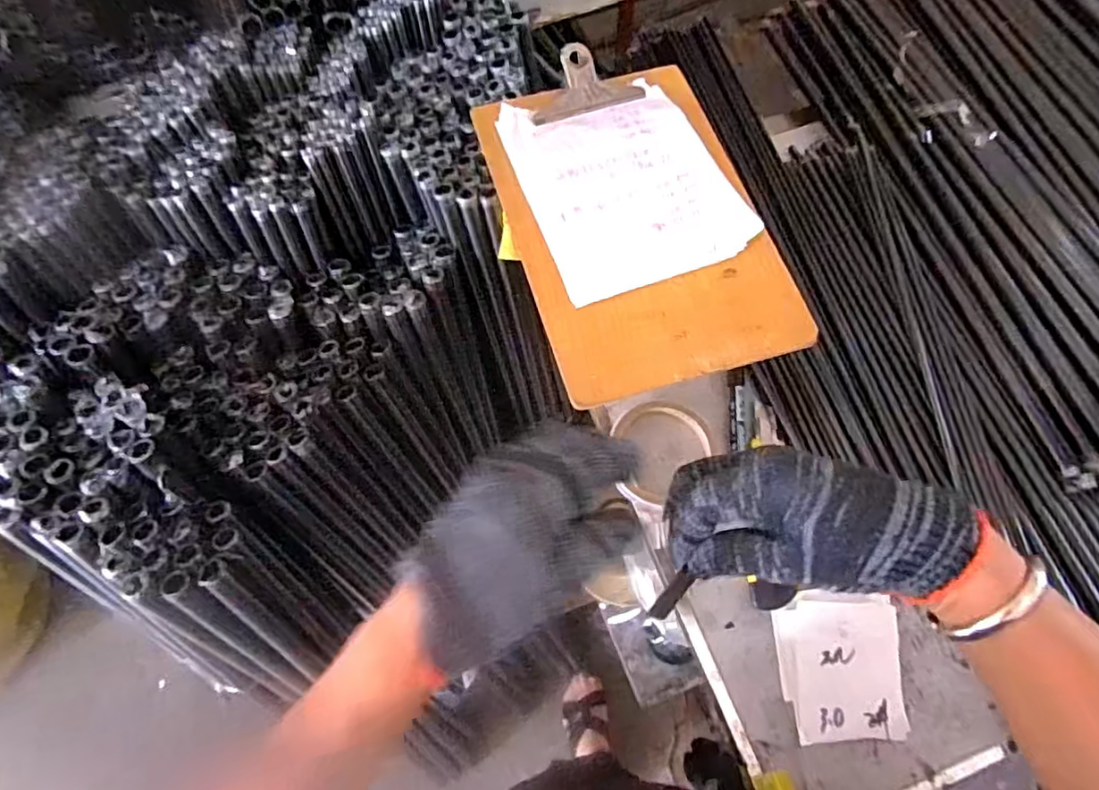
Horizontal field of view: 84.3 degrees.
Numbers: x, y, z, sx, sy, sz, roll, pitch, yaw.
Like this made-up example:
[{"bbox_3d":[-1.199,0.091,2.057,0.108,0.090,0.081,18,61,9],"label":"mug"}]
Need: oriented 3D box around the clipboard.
[{"bbox_3d":[0.066,-0.144,0.482,0.194,0.018,0.285,-15,70,-5],"label":"clipboard"}]

